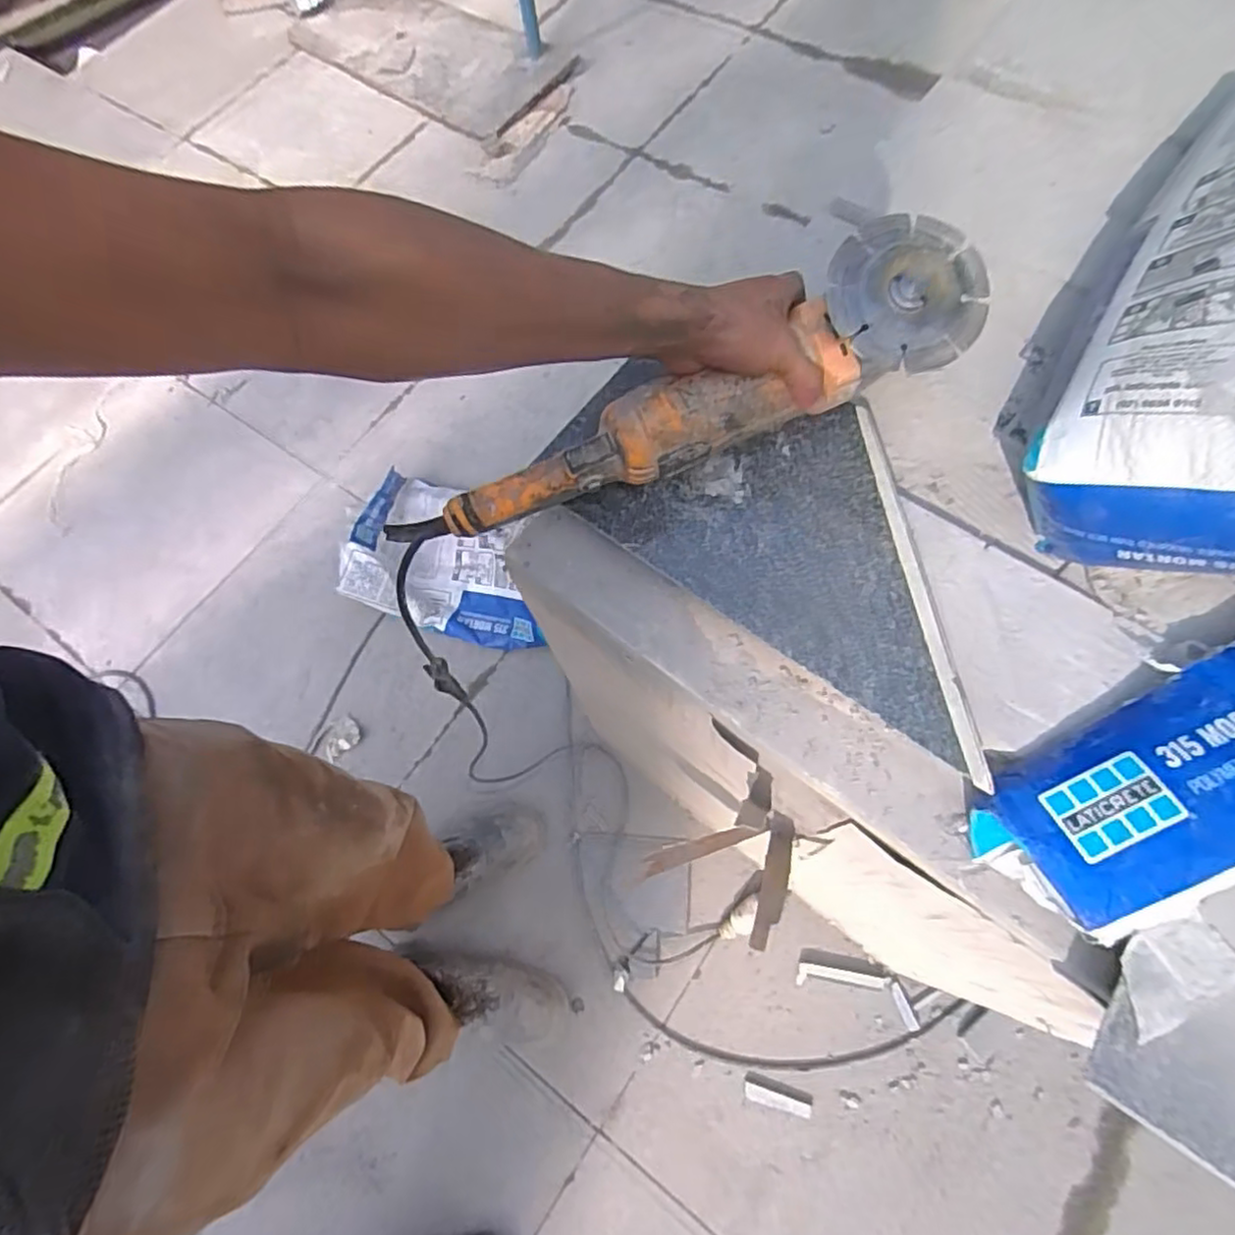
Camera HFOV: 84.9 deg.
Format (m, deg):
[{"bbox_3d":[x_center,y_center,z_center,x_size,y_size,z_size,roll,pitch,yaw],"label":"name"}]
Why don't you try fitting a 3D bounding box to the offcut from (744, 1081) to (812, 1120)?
[{"bbox_3d":[0.239,0.723,1.010,0.098,0.008,0.021,13,71,10],"label":"offcut"}]

